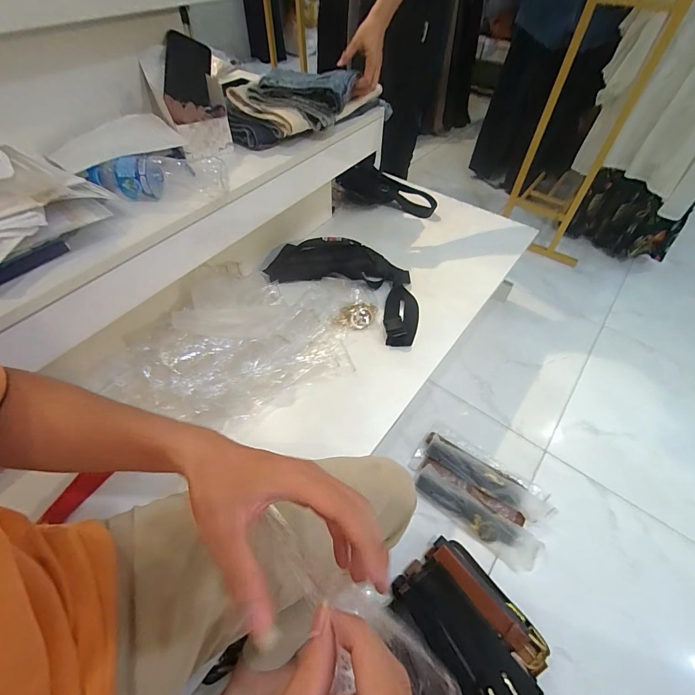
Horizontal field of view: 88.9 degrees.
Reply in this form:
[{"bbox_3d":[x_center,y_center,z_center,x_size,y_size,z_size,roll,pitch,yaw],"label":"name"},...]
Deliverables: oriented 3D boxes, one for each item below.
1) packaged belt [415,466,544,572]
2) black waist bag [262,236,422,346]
[{"bbox_3d":[0.304,0.408,0.852,0.308,0.048,0.079,30,57,20],"label":"packaged belt"},{"bbox_3d":[0.004,-0.182,0.899,0.439,0.053,0.251,26,56,18],"label":"black waist bag"}]

